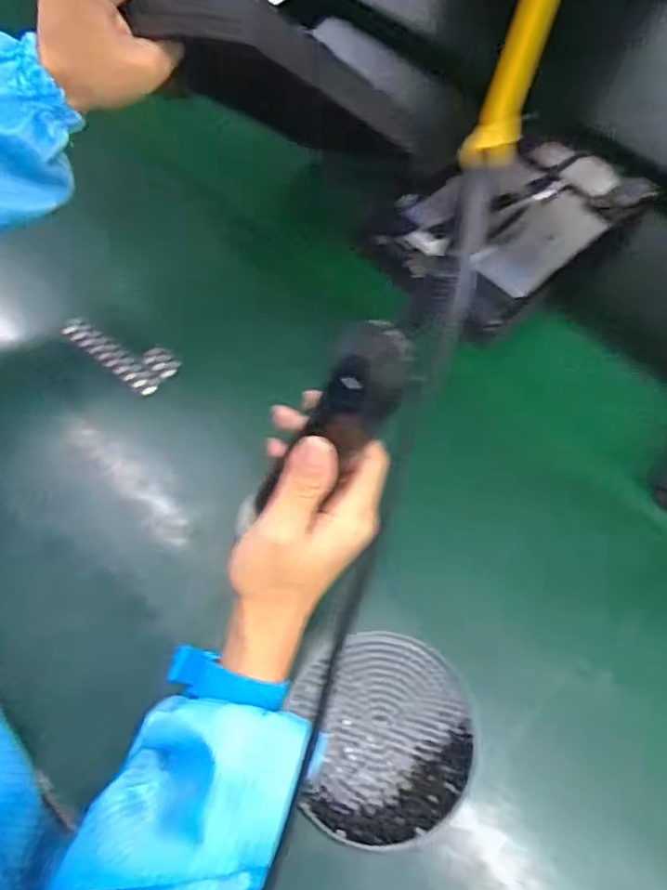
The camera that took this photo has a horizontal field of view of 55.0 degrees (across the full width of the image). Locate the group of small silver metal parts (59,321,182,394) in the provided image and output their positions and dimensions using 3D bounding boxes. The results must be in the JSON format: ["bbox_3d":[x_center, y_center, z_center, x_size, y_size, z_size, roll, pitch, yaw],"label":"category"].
[{"bbox_3d":[-0.171,-0.077,0.509,0.101,0.013,0.037,34,65,15],"label":"group of small silver metal parts"}]

